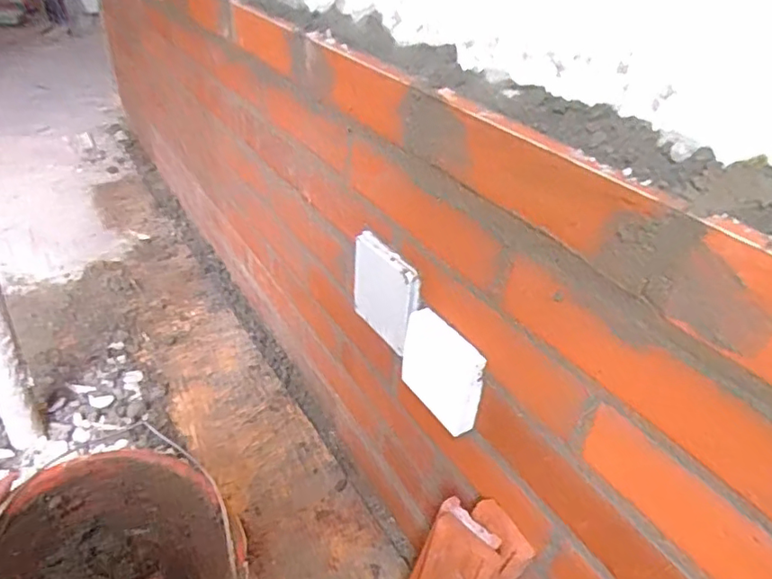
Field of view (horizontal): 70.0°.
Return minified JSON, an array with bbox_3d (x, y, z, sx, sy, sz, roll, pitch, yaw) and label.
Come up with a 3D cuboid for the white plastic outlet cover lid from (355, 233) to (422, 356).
[{"bbox_3d":[0.000,0.007,0.571,0.015,0.103,0.100,-18,40,-29],"label":"white plastic outlet cover lid"}]

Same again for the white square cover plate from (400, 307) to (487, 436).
[{"bbox_3d":[0.050,0.075,0.504,0.027,0.077,0.087,-17,39,-27],"label":"white square cover plate"}]

